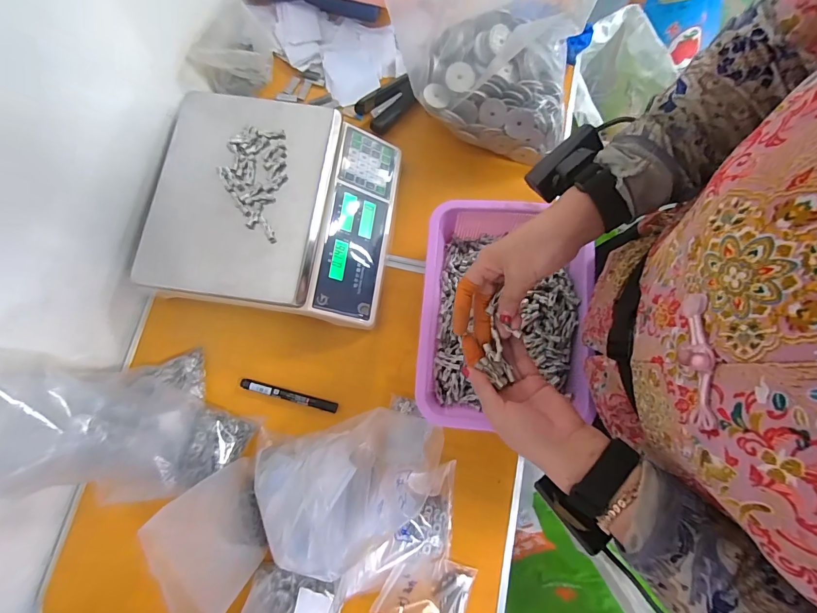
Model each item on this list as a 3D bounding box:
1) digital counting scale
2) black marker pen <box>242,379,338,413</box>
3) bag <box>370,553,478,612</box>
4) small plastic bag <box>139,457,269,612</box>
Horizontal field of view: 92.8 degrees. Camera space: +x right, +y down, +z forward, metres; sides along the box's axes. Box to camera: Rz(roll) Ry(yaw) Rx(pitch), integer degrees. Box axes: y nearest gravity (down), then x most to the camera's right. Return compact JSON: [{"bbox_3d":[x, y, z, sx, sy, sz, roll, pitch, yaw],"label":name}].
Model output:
[{"bbox_3d":[-0.183,-0.137,0.551,0.302,0.092,0.287,7,78,3],"label":"digital counting scale"},{"bbox_3d":[-0.170,0.126,0.552,0.140,0.012,0.014,14,78,4],"label":"black marker pen"},{"bbox_3d":[0.024,0.352,0.482,0.111,0.021,0.078,27,82,-14],"label":"bag"},{"bbox_3d":[-0.220,0.263,0.434,0.043,0.144,0.140,-15,78,-2],"label":"small plastic bag"}]

